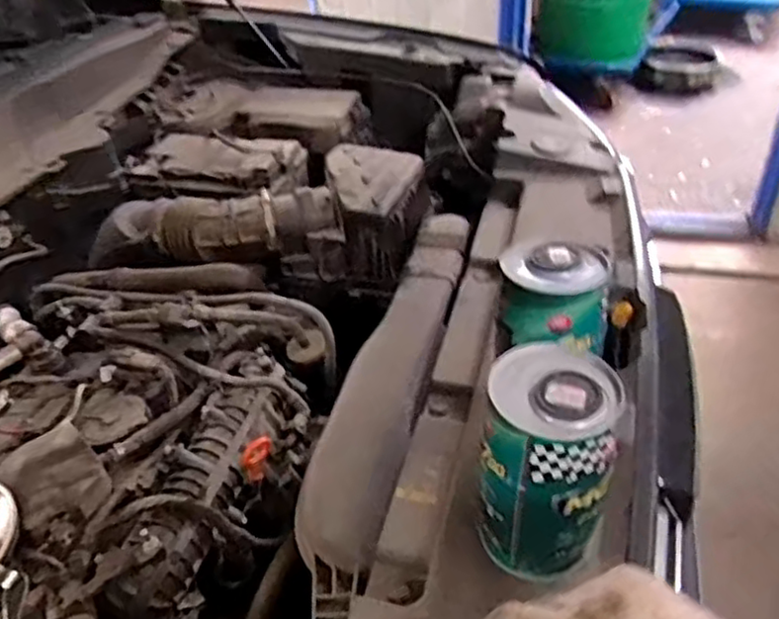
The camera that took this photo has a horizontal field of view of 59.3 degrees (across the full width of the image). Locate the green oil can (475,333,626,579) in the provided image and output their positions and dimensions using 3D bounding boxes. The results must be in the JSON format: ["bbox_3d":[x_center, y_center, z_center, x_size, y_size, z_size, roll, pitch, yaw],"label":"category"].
[{"bbox_3d":[0.117,0.119,0.520,0.094,0.167,0.093,11,42,19],"label":"green oil can"}]

